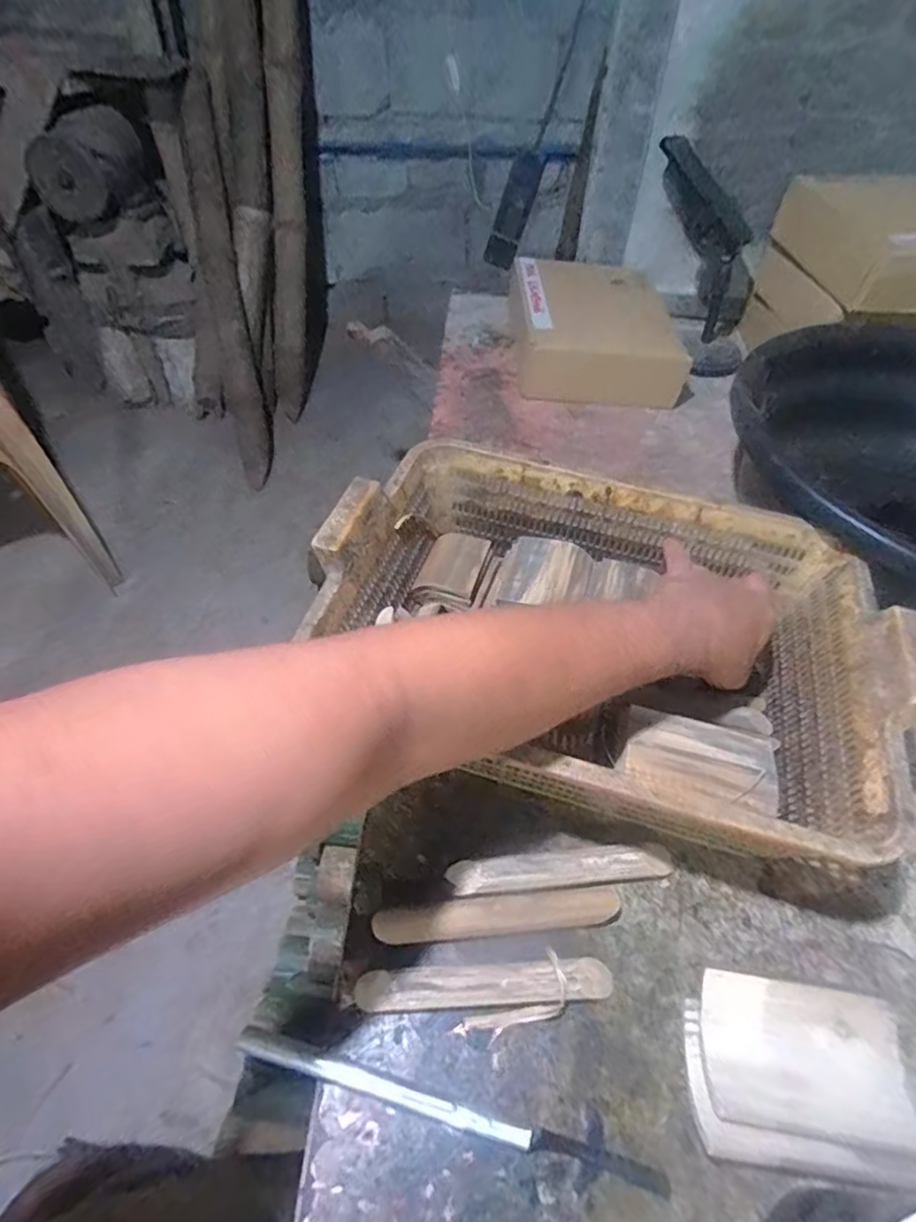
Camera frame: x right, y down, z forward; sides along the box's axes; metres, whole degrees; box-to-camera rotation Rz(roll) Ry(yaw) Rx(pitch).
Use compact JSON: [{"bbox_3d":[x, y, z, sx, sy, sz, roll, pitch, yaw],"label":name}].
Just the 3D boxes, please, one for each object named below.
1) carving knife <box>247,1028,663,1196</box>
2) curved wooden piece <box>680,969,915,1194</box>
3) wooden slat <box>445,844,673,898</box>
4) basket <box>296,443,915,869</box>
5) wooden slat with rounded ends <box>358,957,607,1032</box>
[{"bbox_3d":[-0.005,0.276,0.335,0.241,0.016,0.013,14,51,7],"label":"carving knife"},{"bbox_3d":[0.196,0.266,0.349,0.125,0.026,0.088,8,51,3],"label":"curved wooden piece"},{"bbox_3d":[0.072,0.178,0.417,0.153,0.015,0.024,-3,51,-6],"label":"wooden slat"},{"bbox_3d":[0.108,0.018,0.488,0.409,0.127,0.288,17,52,10],"label":"basket"},{"bbox_3d":[0.017,0.232,0.367,0.152,0.017,0.031,-1,51,-5],"label":"wooden slat with rounded ends"}]

